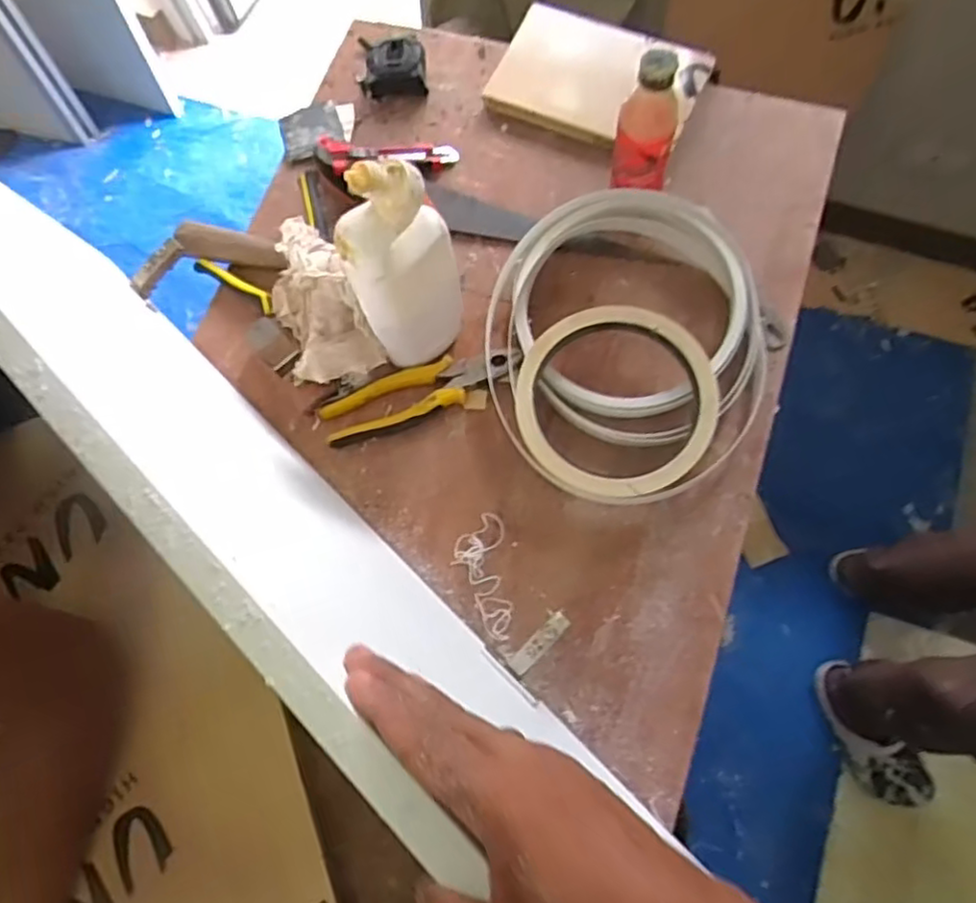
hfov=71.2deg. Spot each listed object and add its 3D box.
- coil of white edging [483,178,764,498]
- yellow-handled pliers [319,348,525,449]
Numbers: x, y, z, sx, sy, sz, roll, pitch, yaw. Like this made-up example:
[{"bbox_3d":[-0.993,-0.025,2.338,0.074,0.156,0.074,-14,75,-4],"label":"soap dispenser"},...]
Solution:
[{"bbox_3d":[0.137,-0.111,0.678,0.281,0.062,0.305,-1,73,4],"label":"coil of white edging"},{"bbox_3d":[-0.067,-0.063,0.690,0.206,0.023,0.049,-20,73,-2],"label":"yellow-handled pliers"}]

